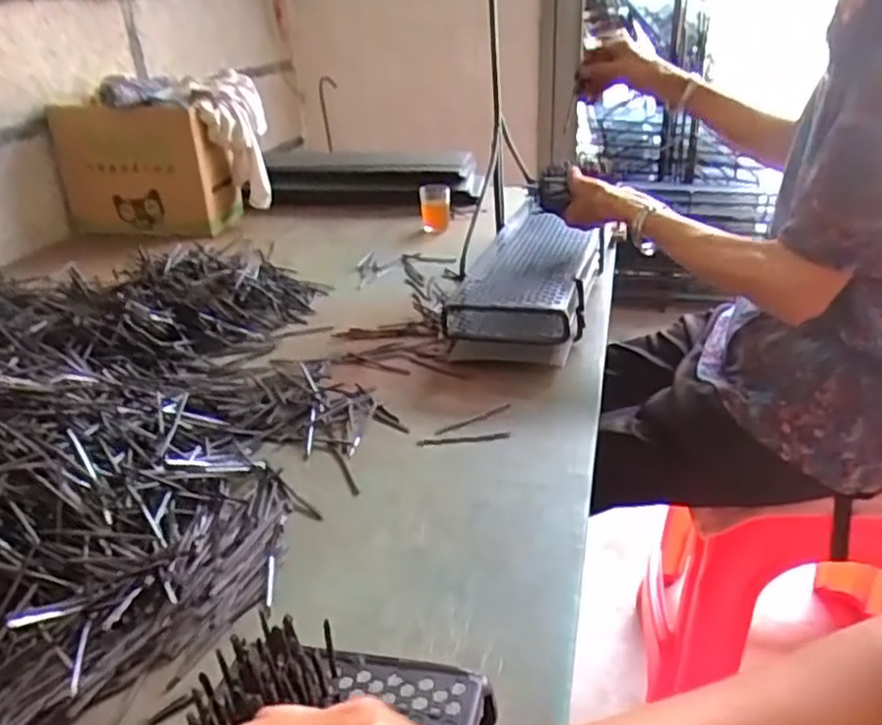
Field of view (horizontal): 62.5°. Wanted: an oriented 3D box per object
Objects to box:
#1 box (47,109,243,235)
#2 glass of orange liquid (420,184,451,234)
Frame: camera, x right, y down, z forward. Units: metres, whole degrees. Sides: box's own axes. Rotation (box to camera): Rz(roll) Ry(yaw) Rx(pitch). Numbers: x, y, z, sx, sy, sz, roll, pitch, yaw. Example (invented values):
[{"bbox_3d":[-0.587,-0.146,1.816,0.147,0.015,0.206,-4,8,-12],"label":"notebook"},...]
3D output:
[{"bbox_3d":[-0.584,-0.383,1.415,0.316,0.237,0.152,5,29,16],"label":"box"},{"bbox_3d":[-0.009,-0.282,1.322,0.054,0.092,0.063,-4,27,-2],"label":"glass of orange liquid"}]

